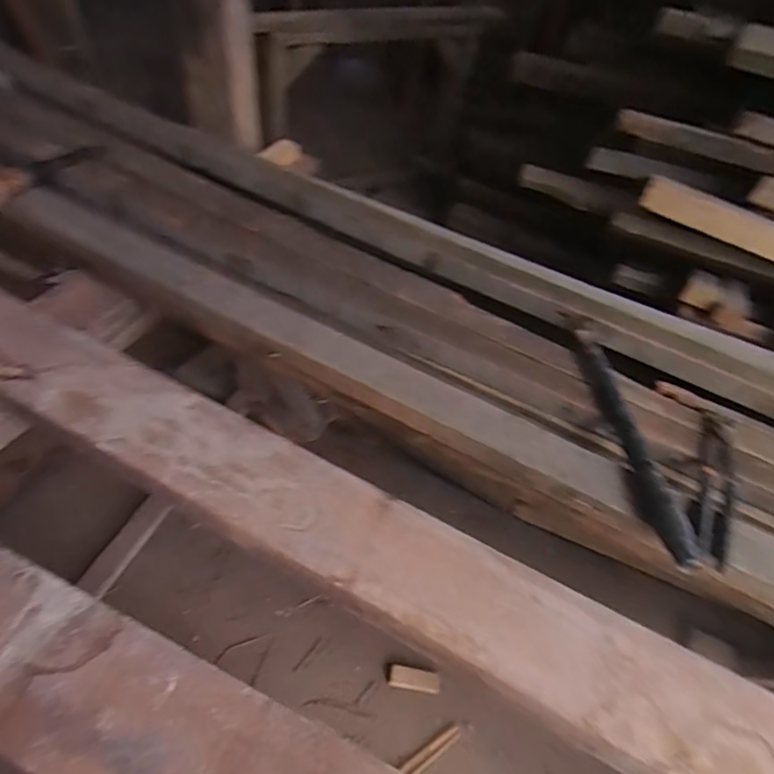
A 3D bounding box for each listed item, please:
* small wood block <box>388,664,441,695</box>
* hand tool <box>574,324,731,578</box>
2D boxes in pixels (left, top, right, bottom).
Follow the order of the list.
[{"bbox_3d":[0.063,0.662,1.181,0.117,0.019,0.045,10,73,2],"label":"small wood block"},{"bbox_3d":[0.345,0.047,0.625,0.157,0.032,0.324,-4,53,-6],"label":"hand tool"}]

